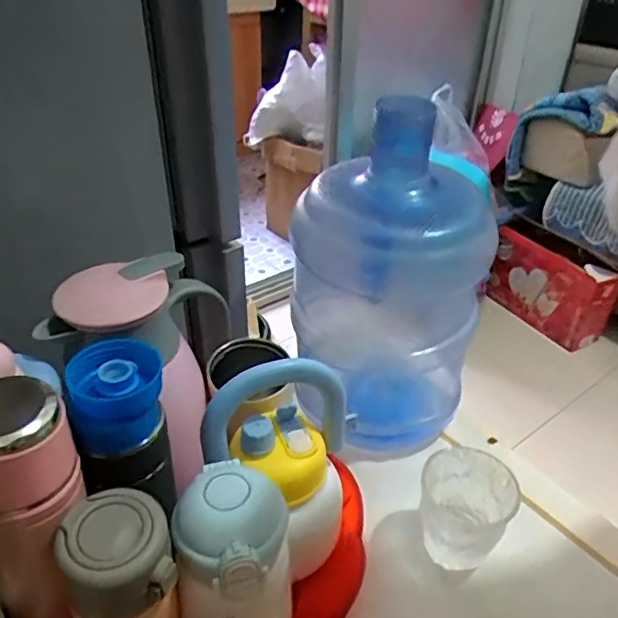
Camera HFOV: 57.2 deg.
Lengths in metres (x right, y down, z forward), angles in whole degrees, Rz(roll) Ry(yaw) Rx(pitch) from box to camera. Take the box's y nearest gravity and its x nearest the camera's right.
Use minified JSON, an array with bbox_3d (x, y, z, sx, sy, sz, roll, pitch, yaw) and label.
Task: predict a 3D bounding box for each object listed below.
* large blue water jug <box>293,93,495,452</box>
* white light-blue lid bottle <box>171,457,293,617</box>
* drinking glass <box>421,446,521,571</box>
[{"bbox_3d":[0.082,-0.025,0.570,0.188,0.312,0.169,2,34,0],"label":"large blue water jug"},{"bbox_3d":[-0.050,0.193,0.398,0.076,0.179,0.095,-7,35,-13],"label":"white light-blue lid bottle"},{"bbox_3d":[0.139,0.178,0.510,0.077,0.073,0.078,1,34,-1],"label":"drinking glass"}]

